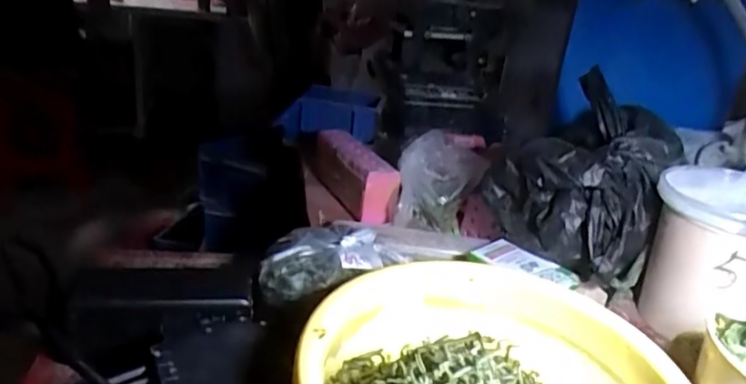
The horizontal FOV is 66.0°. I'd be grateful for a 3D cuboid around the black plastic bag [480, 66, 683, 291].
[{"bbox_3d":[0.215,-0.016,0.600,0.120,0.153,0.168,-9,27,-34],"label":"black plastic bag"}]

